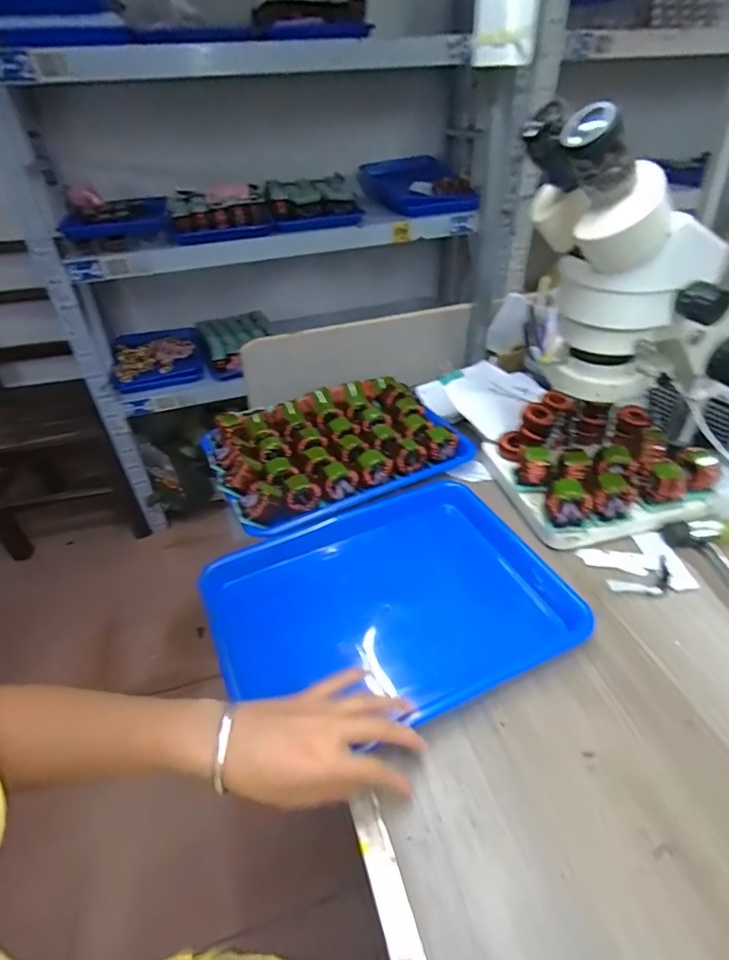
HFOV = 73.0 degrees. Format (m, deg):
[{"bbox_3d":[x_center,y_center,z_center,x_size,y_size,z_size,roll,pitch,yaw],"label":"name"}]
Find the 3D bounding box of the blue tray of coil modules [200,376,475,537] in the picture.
[{"bbox_3d":[-0.044,-0.053,0.696,0.327,0.043,0.238,-20,42,-19],"label":"blue tray of coil modules"}]

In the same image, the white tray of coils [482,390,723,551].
[{"bbox_3d":[0.283,-0.025,0.606,0.211,0.077,0.182,-10,40,-9],"label":"white tray of coils"}]

